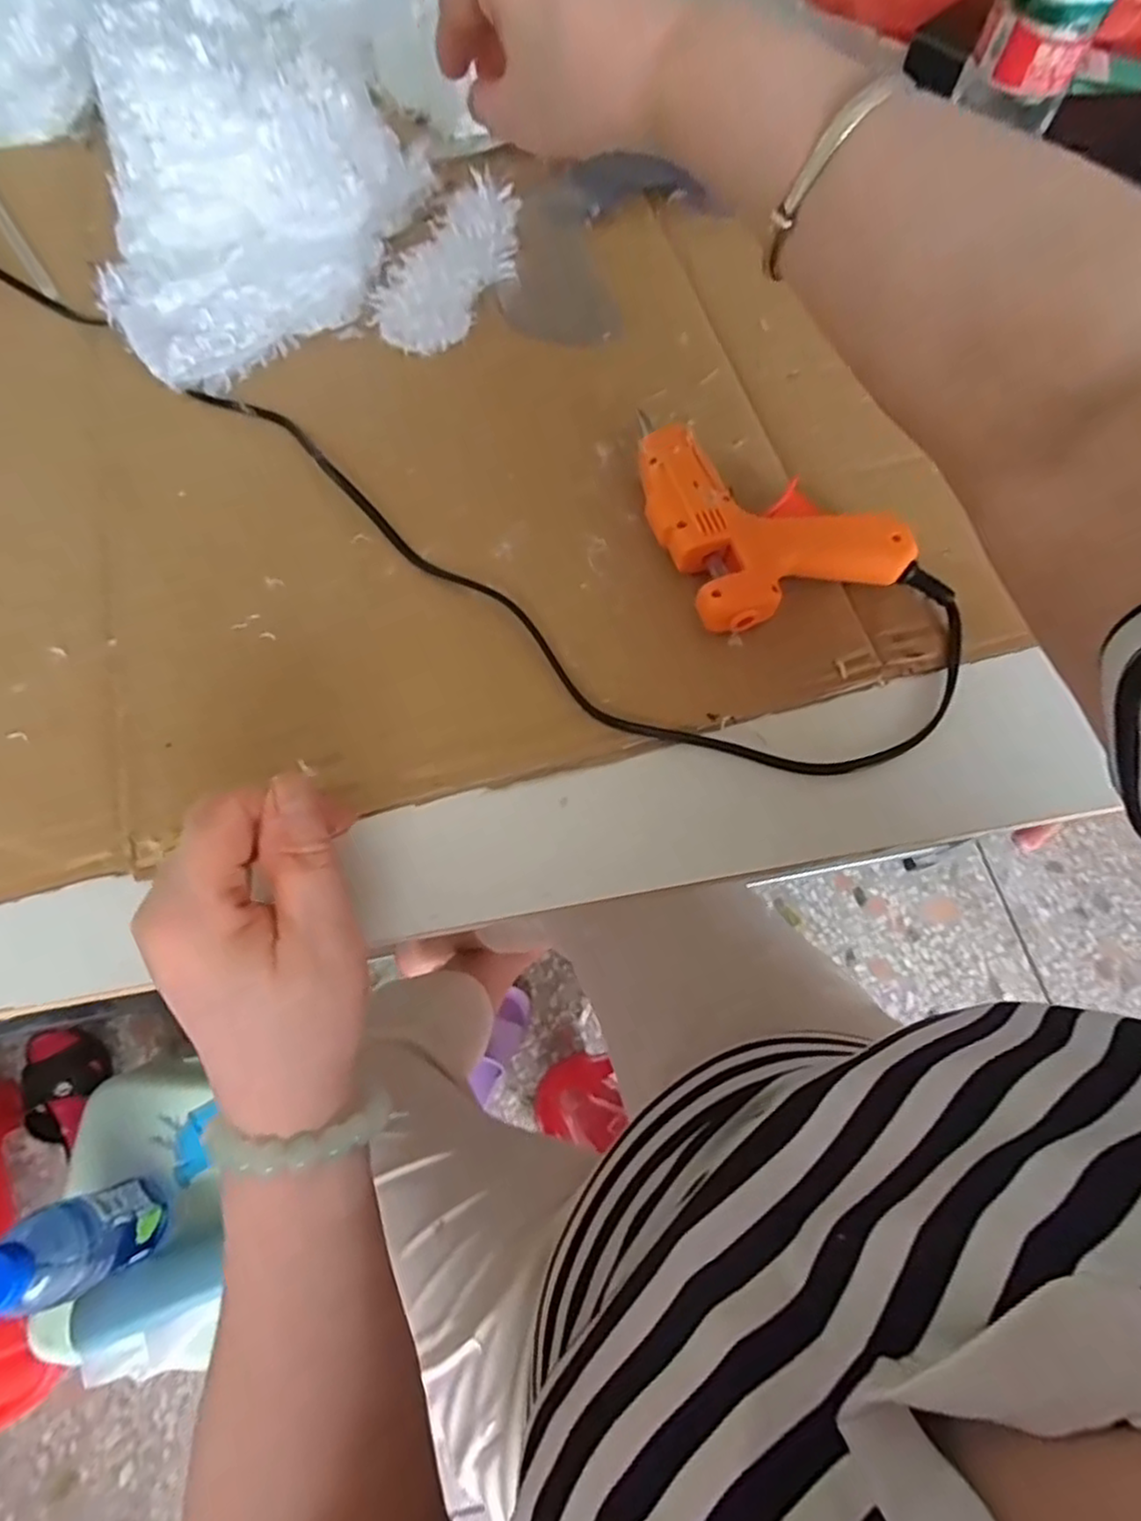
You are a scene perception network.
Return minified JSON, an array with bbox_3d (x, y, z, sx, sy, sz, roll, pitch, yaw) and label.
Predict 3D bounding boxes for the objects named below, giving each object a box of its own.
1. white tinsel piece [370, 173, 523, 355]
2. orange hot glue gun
[{"bbox_3d":[-0.067,-0.290,0.407,0.046,0.031,0.137,24,69,8],"label":"white tinsel piece"},{"bbox_3d":[0.101,-0.121,0.346,0.121,0.030,0.117,-15,69,-8],"label":"orange hot glue gun"}]

